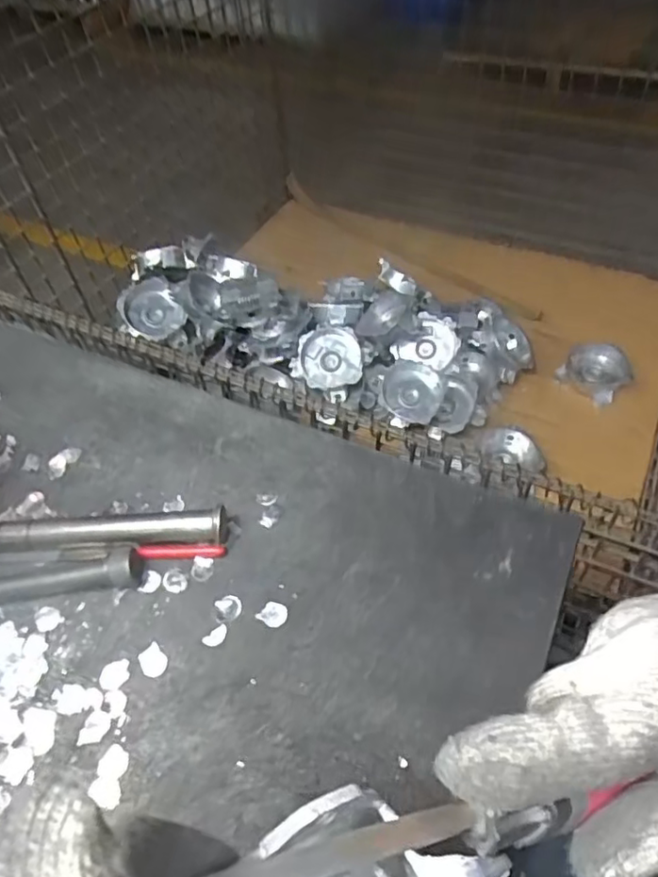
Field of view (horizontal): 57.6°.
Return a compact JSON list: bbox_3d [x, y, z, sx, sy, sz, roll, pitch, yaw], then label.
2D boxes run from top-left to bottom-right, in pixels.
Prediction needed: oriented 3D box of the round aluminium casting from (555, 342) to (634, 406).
[{"bbox_3d":[0.568,-0.144,1.274,0.134,0.038,0.128,-2,52,3],"label":"round aluminium casting"}]

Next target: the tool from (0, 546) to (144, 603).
[{"bbox_3d":[-0.190,0.089,0.373,0.143,0.018,0.023,-7,52,-1],"label":"tool"}]

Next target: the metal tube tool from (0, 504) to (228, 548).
[{"bbox_3d":[-0.158,0.062,0.391,0.182,0.021,0.019,-2,52,3],"label":"metal tube tool"}]

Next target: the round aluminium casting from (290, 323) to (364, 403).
[{"bbox_3d":[-0.001,-0.171,1.222,0.140,0.045,0.149,-2,52,3],"label":"round aluminium casting"}]

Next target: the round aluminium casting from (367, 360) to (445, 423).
[{"bbox_3d":[0.155,-0.089,1.205,0.153,0.058,0.118,-1,52,4],"label":"round aluminium casting"}]

